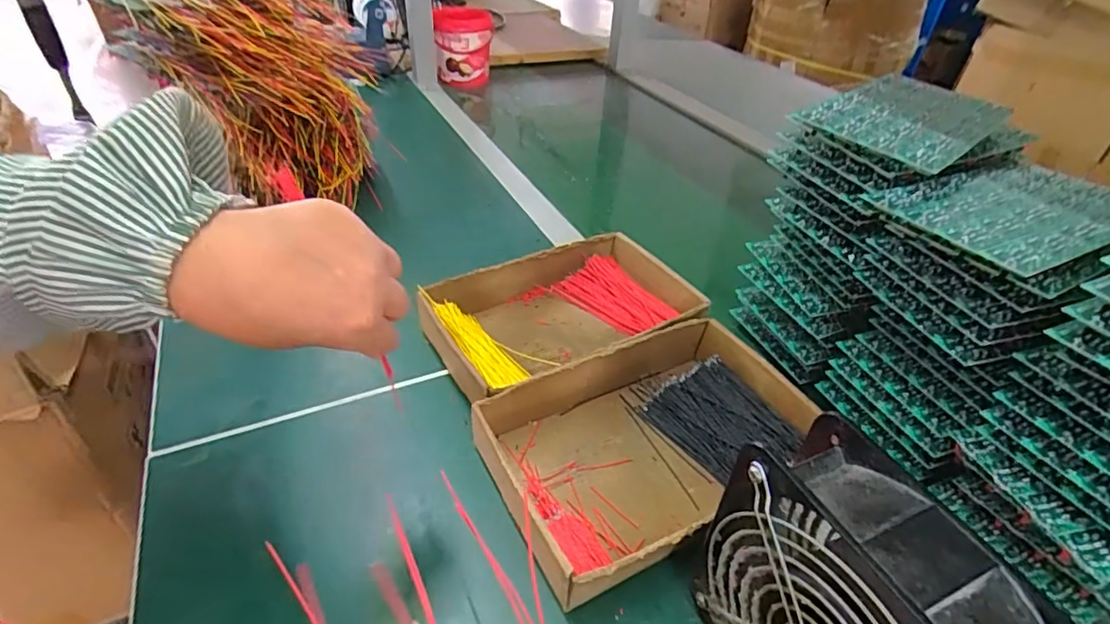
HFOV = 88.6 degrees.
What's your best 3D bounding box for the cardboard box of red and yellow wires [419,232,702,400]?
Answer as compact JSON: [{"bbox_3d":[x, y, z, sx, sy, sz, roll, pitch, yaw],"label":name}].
[{"bbox_3d":[0.009,0.002,0.522,0.232,0.045,0.150,-19,44,-26],"label":"cardboard box of red and yellow wires"}]

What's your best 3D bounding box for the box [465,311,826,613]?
[{"bbox_3d":[0.070,0.094,0.417,0.241,0.044,0.149,-20,45,-27],"label":"box"}]

